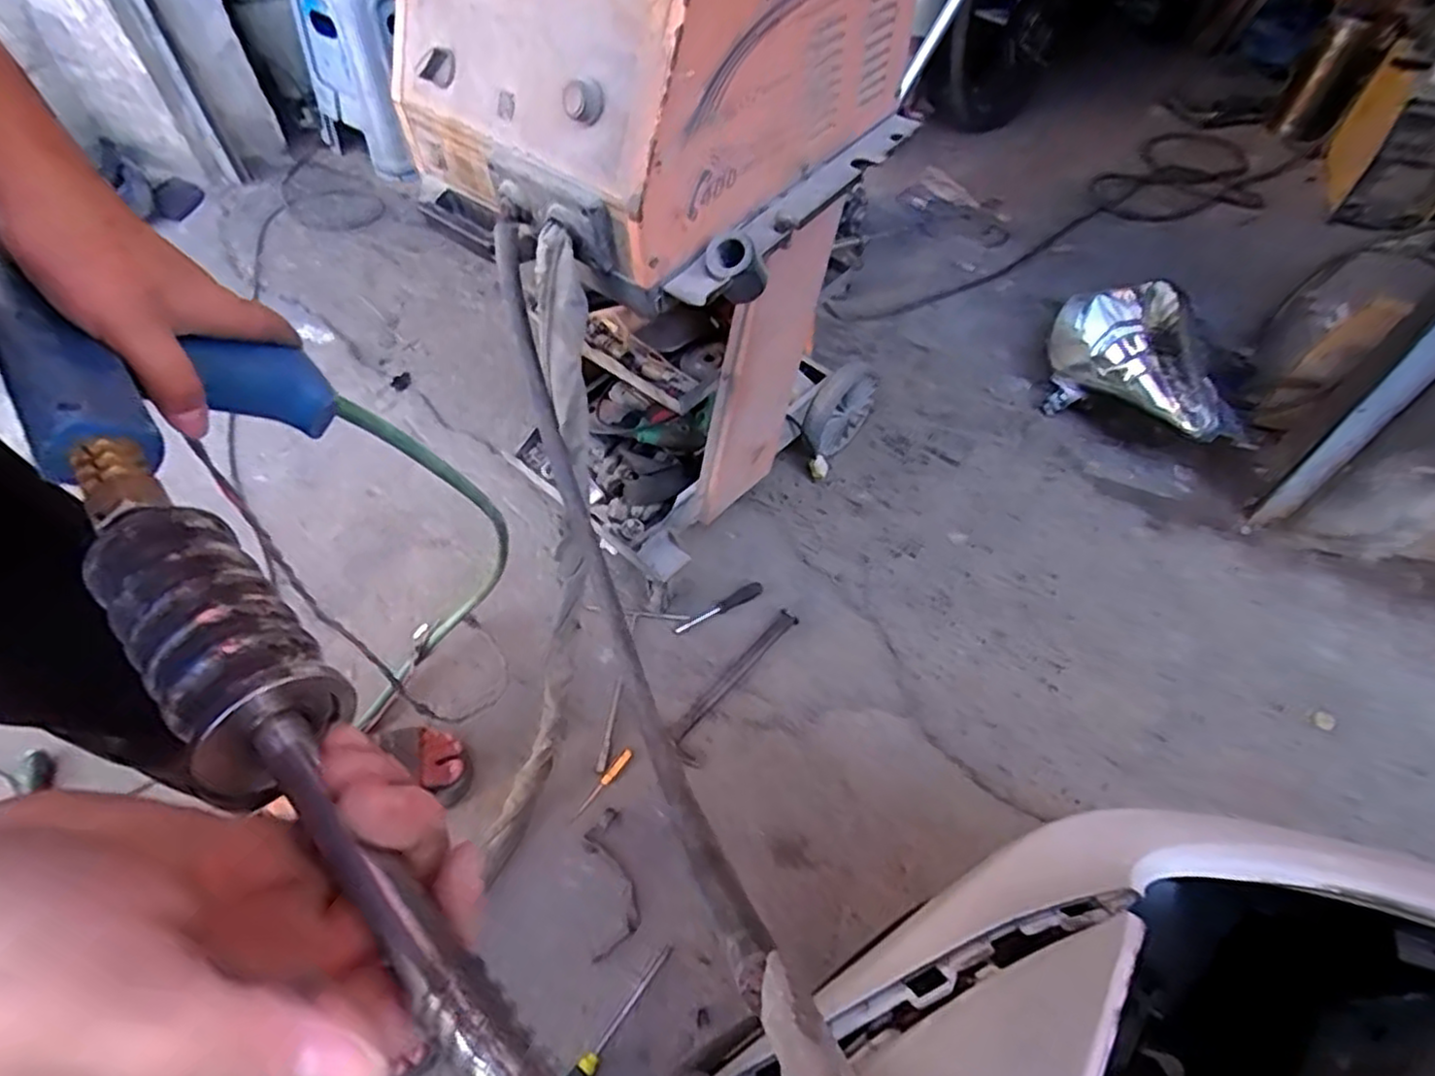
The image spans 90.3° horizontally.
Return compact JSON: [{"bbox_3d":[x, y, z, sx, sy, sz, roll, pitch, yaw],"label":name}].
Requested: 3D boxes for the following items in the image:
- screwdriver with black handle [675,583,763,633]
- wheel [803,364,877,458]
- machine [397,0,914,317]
[{"bbox_3d":[0.002,0.118,1.216,0.165,0.022,0.026,-22,57,-17],"label":"screwdriver with black handle"},{"bbox_3d":[0.226,-0.241,1.330,0.052,0.155,0.194,34,59,22],"label":"wheel"},{"bbox_3d":[-0.068,-0.569,0.786,0.387,0.303,0.484,36,60,23],"label":"machine"}]

